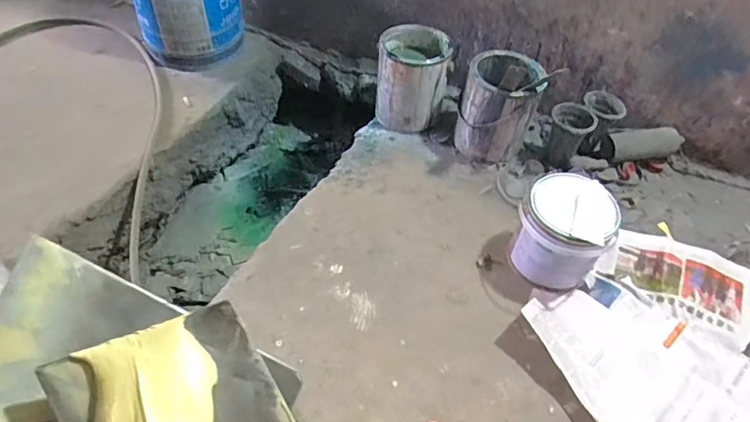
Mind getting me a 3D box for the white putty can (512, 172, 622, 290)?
[{"bbox_3d":[0.338,0.046,0.923,0.141,0.169,0.149,1,48,-1],"label":"white putty can"}]

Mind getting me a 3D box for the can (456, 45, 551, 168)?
[{"bbox_3d":[0.276,-0.238,1.132,0.157,0.225,0.161,1,48,-1],"label":"can"}]

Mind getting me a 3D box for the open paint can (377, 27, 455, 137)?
[{"bbox_3d":[0.088,-0.314,1.216,0.162,0.185,0.178,9,48,5],"label":"open paint can"}]

